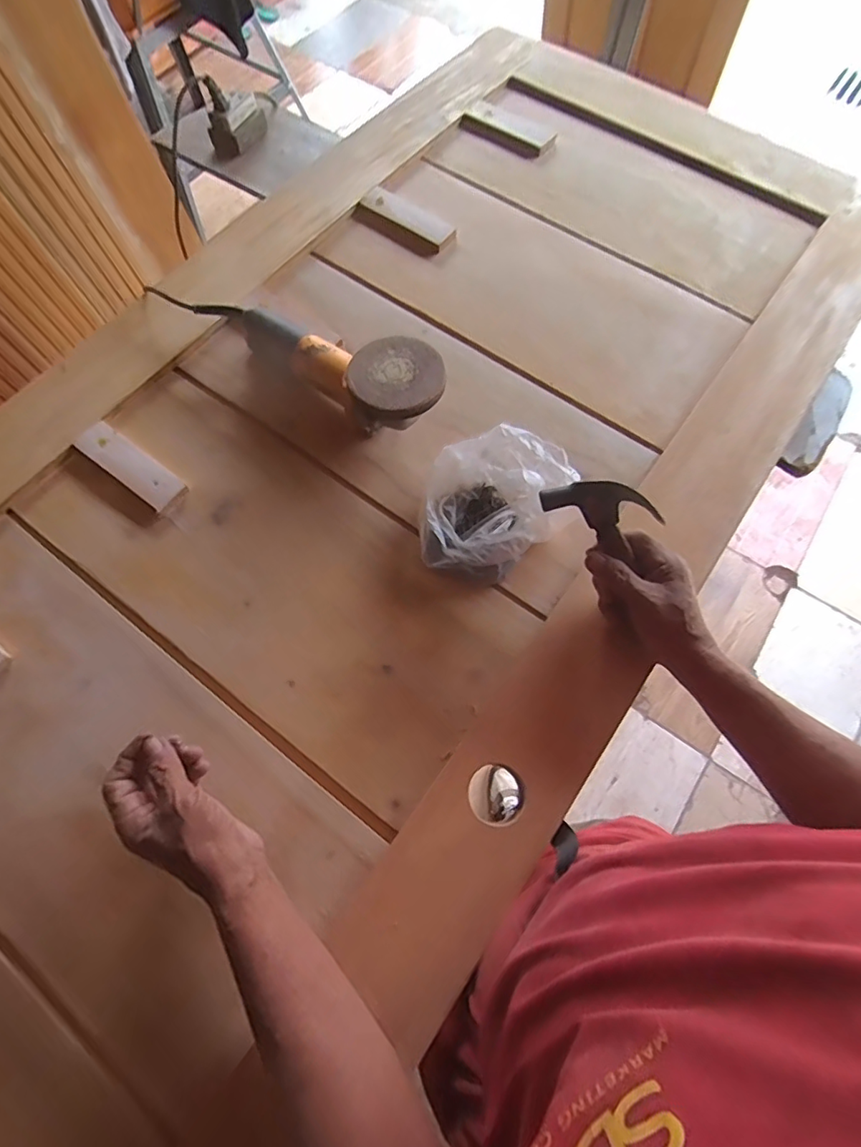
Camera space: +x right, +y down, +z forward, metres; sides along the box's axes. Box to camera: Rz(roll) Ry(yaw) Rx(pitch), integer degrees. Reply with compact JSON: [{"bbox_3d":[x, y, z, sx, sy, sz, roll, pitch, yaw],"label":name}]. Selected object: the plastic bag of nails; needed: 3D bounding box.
[{"bbox_3d":[0.063,-0.078,0.565,0.144,0.080,0.164,21,70,8],"label":"plastic bag of nails"}]

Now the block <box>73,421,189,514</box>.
[{"bbox_3d":[-0.357,-0.127,0.619,0.151,0.013,0.045,35,73,12],"label":"block"}]

